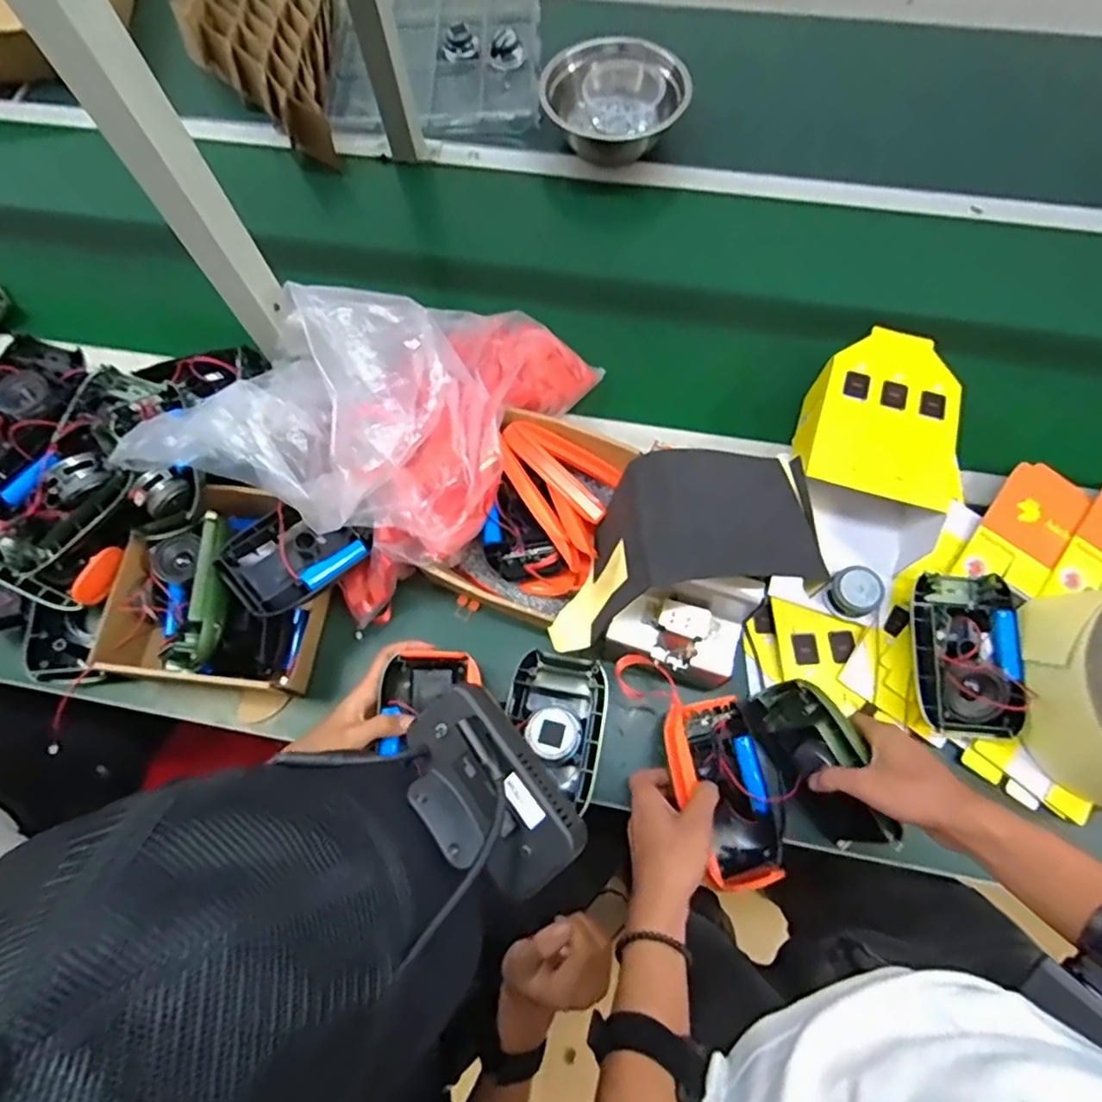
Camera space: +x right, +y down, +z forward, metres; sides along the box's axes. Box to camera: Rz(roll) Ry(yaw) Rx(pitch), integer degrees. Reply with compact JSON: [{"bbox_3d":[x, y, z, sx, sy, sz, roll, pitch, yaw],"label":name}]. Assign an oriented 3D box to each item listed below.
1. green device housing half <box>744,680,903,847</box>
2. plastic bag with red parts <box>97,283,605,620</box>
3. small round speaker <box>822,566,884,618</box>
[{"bbox_3d":[0.249,0.197,0.580,0.052,0.086,0.154,-27,71,-8],"label":"green device housing half"},{"bbox_3d":[-0.166,-0.167,0.646,0.278,0.216,0.379,27,73,12],"label":"plastic bag with red parts"},{"bbox_3d":[0.314,0.043,0.651,0.047,0.031,0.048,-38,73,-11],"label":"small round speaker"}]

